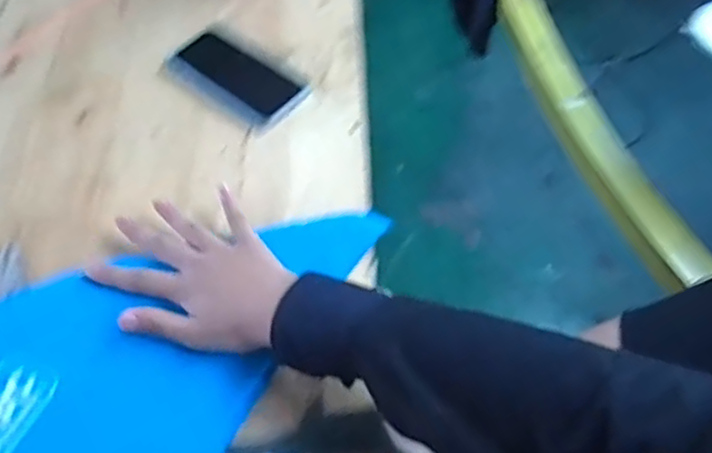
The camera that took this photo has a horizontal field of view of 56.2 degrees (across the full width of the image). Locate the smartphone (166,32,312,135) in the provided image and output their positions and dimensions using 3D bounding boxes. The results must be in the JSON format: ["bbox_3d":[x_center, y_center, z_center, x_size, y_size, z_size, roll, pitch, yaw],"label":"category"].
[{"bbox_3d":[-0.122,-0.148,0.660,0.140,0.007,0.070,33,65,23],"label":"smartphone"}]

